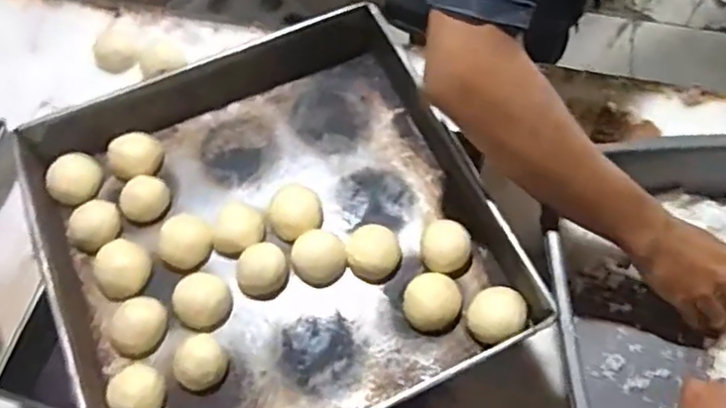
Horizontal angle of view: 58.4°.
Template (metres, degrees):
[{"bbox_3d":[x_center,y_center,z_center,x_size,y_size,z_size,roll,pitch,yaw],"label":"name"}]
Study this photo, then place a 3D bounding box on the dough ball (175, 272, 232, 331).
[{"bbox_3d":[-0.159,0.094,0.643,0.052,0.046,0.049,0,63,1],"label":"dough ball"}]

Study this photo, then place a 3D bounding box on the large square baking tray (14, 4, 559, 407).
[{"bbox_3d":[-0.088,0.024,0.662,0.437,0.068,0.418,-23,65,-10],"label":"large square baking tray"}]

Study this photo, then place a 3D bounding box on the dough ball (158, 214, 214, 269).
[{"bbox_3d":[-0.187,0.038,0.669,0.053,0.039,0.059,31,68,16],"label":"dough ball"}]

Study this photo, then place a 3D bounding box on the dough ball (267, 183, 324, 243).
[{"bbox_3d":[-0.070,0.010,0.683,0.057,0.036,0.053,0,63,1],"label":"dough ball"}]

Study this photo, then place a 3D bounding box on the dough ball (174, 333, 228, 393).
[{"bbox_3d":[-0.153,0.151,0.615,0.044,0.035,0.047,0,63,1],"label":"dough ball"}]

